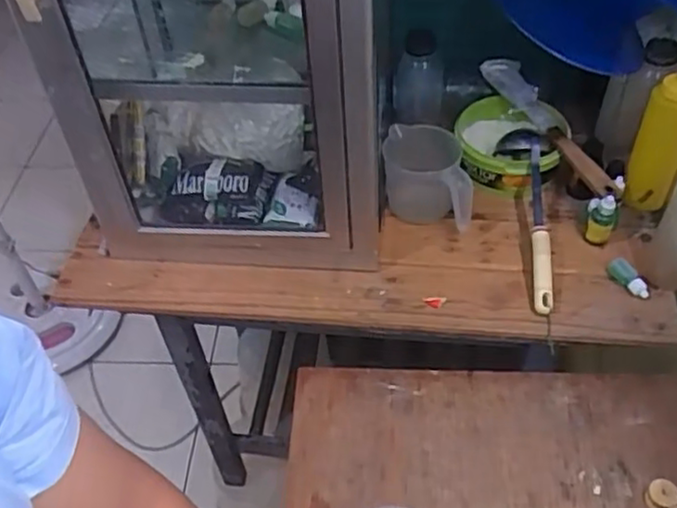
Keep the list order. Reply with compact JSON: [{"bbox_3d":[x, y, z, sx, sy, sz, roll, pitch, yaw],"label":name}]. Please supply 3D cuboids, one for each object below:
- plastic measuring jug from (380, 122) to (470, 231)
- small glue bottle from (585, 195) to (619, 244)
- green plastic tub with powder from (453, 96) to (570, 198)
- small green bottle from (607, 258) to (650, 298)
[{"bbox_3d":[0.119,-0.103,0.908,0.118,0.096,0.101,3,48,6],"label":"plastic measuring jug"},{"bbox_3d":[0.335,-0.044,0.863,0.036,0.077,0.033,19,52,19],"label":"small glue bottle"},{"bbox_3d":[0.242,-0.153,0.962,0.146,0.079,0.135,-2,48,2],"label":"green plastic tub with powder"},{"bbox_3d":[0.358,0.030,0.833,0.027,0.019,0.061,-22,51,-16],"label":"small green bottle"}]

